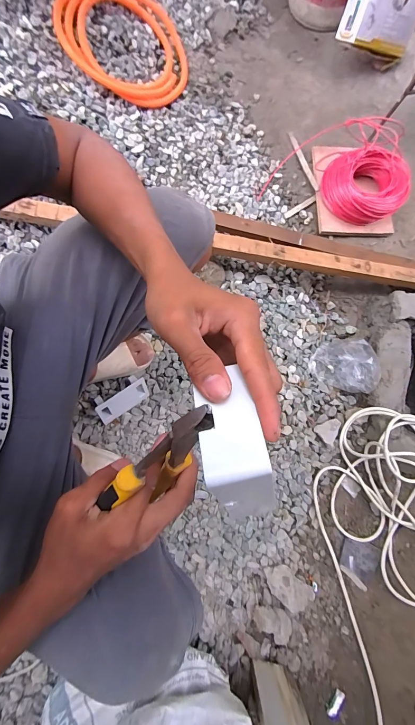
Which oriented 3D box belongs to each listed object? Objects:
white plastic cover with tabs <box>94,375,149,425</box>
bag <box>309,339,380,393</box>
[{"bbox_3d":[-0.198,0.082,0.705,0.123,0.072,0.036,-35,54,-24],"label":"white plastic cover with tabs"},{"bbox_3d":[0.378,0.002,0.845,0.168,0.084,0.130,16,78,5],"label":"bag"}]

